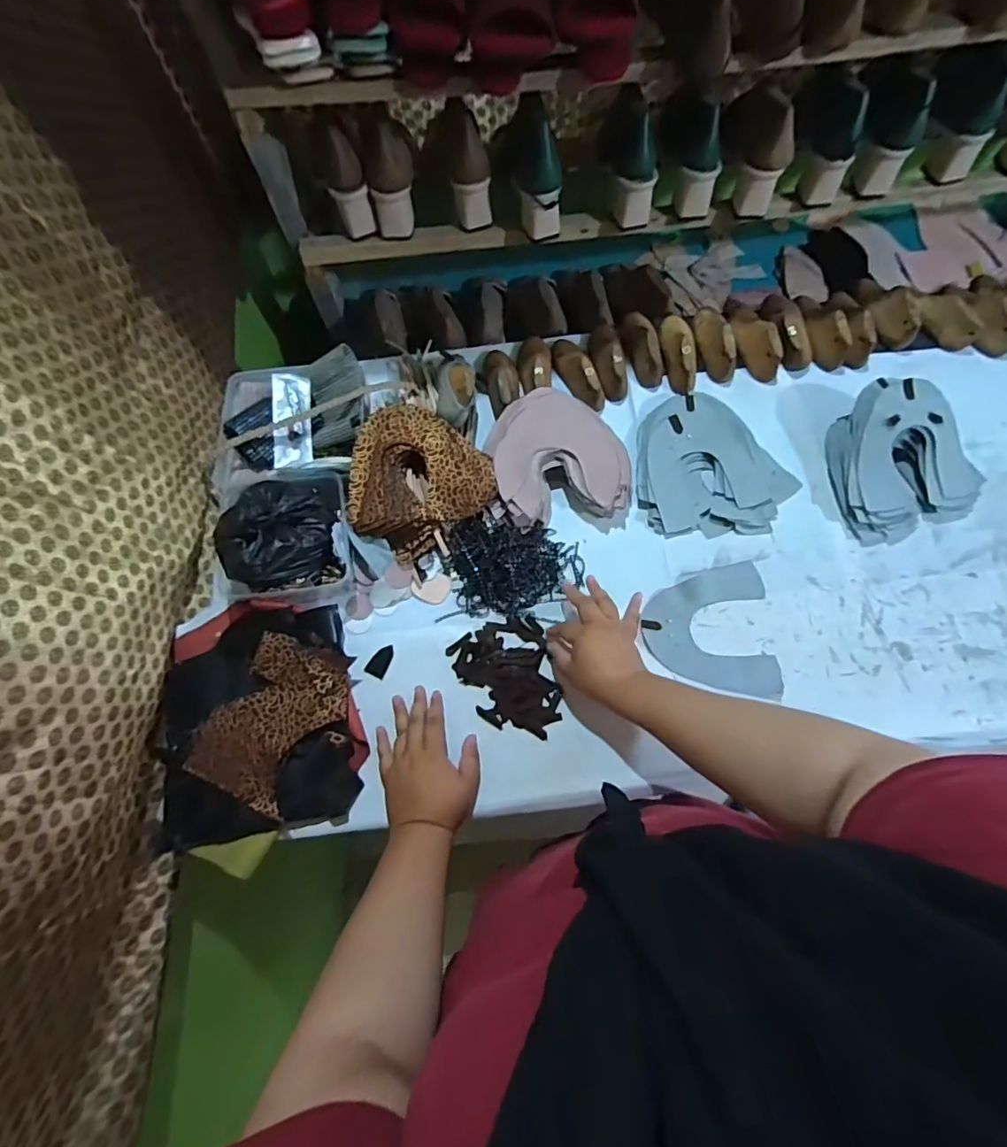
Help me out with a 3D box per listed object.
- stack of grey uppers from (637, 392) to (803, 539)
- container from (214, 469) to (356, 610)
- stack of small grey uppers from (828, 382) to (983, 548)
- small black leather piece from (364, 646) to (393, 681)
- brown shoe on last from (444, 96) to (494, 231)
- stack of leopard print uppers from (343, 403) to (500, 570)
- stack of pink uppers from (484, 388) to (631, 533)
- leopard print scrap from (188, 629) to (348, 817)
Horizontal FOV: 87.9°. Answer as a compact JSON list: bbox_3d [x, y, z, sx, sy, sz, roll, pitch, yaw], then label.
[{"bbox_3d":[0.294,-0.153,0.727,0.208,0.023,0.205,-1,69,3],"label":"stack of grey uppers"},{"bbox_3d":[-0.294,-0.062,0.673,0.188,0.094,0.208,-11,69,-1],"label":"container"},{"bbox_3d":[0.527,-0.156,0.692,0.185,0.078,0.193,-21,69,-5],"label":"stack of small grey uppers"},{"bbox_3d":[-0.155,0.111,0.662,0.026,0.004,0.042,21,63,8],"label":"small black leather piece"},{"bbox_3d":[-0.043,-0.556,0.721,0.061,0.137,0.054,-17,37,-5],"label":"brown shoe on last"},{"bbox_3d":[-0.120,-0.124,0.699,0.185,0.077,0.173,-33,71,-9],"label":"stack of leopard print uppers"},{"bbox_3d":[0.076,-0.163,0.716,0.184,0.054,0.188,-10,69,-1],"label":"stack of pink uppers"},{"bbox_3d":[-0.270,0.170,0.618,0.143,0.036,0.183,27,73,13],"label":"leopard print scrap"}]

